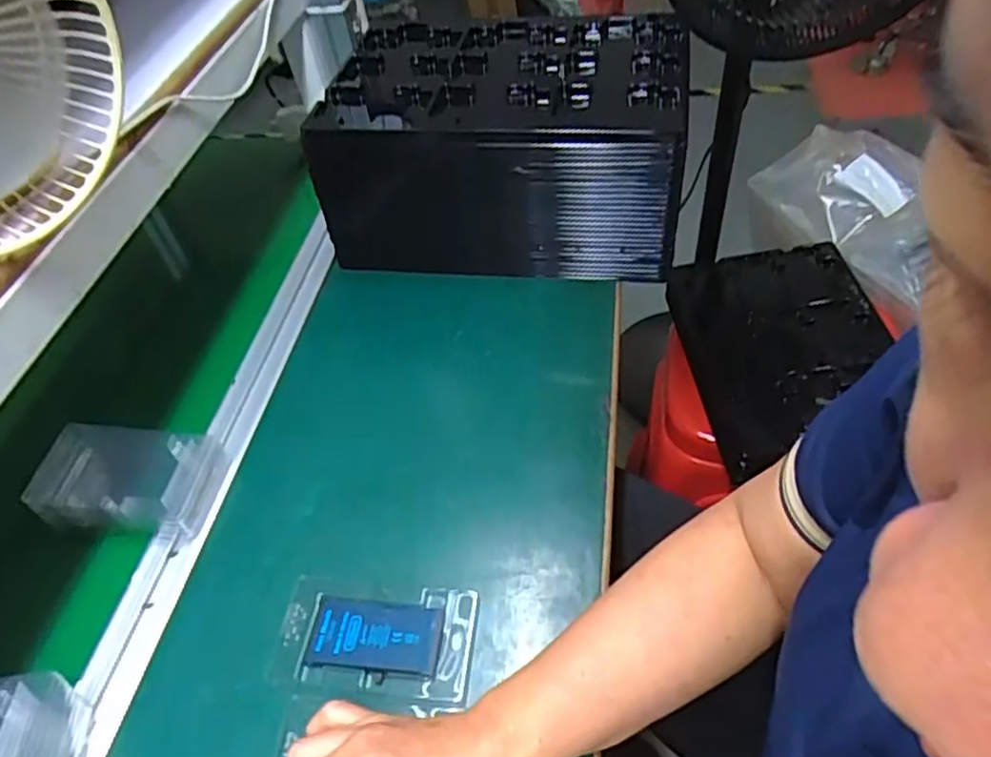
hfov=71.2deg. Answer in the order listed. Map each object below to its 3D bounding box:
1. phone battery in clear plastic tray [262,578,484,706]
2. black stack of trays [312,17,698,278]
[{"bbox_3d":[-0.079,0.169,0.454,0.128,0.008,0.073,2,49,7],"label":"phone battery in clear plastic tray"},{"bbox_3d":[0.014,-0.231,0.695,0.332,0.153,0.215,6,50,10],"label":"black stack of trays"}]

